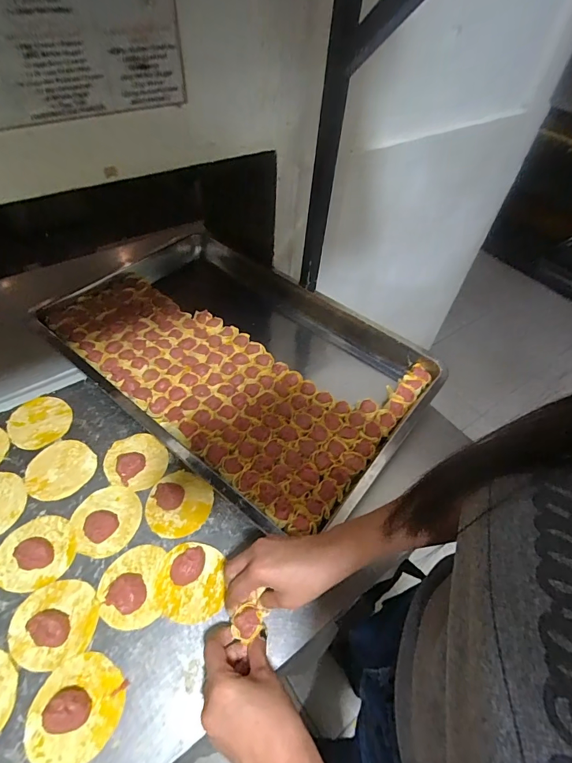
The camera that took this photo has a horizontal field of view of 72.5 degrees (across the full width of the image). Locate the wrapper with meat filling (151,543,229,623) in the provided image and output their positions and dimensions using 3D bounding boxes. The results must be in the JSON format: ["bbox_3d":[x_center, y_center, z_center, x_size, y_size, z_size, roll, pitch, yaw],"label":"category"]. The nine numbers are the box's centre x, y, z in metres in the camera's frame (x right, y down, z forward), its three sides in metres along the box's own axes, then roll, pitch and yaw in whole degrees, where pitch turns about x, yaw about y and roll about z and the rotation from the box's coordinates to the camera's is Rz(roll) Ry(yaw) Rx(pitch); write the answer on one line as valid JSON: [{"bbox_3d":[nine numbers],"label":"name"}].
[{"bbox_3d":[-0.109,0.222,0.438,0.075,0.021,0.079,3,49,-4],"label":"wrapper with meat filling"}]

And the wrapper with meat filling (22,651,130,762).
[{"bbox_3d":[-0.197,0.304,0.361,0.078,0.021,0.085,3,49,-4],"label":"wrapper with meat filling"}]

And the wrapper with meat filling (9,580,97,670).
[{"bbox_3d":[-0.243,0.247,0.404,0.085,0.018,0.078,3,49,-4],"label":"wrapper with meat filling"}]

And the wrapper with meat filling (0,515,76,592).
[{"bbox_3d":[-0.292,0.193,0.444,0.080,0.022,0.076,3,49,-4],"label":"wrapper with meat filling"}]

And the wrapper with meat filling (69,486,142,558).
[{"bbox_3d":[-0.221,0.167,0.478,0.080,0.012,0.082,3,49,-4],"label":"wrapper with meat filling"}]

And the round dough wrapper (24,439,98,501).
[{"bbox_3d":[-0.299,0.116,0.518,0.078,0.004,0.082,3,49,-4],"label":"round dough wrapper"}]

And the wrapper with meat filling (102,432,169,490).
[{"bbox_3d":[-0.204,0.105,0.530,0.082,0.013,0.076,14,49,5],"label":"wrapper with meat filling"}]

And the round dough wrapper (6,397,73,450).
[{"bbox_3d":[-0.354,0.056,0.563,0.080,0.004,0.090,-16,53,-19],"label":"round dough wrapper"}]

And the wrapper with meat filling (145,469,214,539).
[{"bbox_3d":[-0.135,0.151,0.495,0.078,0.019,0.083,3,49,-4],"label":"wrapper with meat filling"}]

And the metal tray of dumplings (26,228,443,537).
[{"bbox_3d":[-0.093,-0.056,0.648,0.598,0.067,0.382,34,54,21],"label":"metal tray of dumplings"}]

